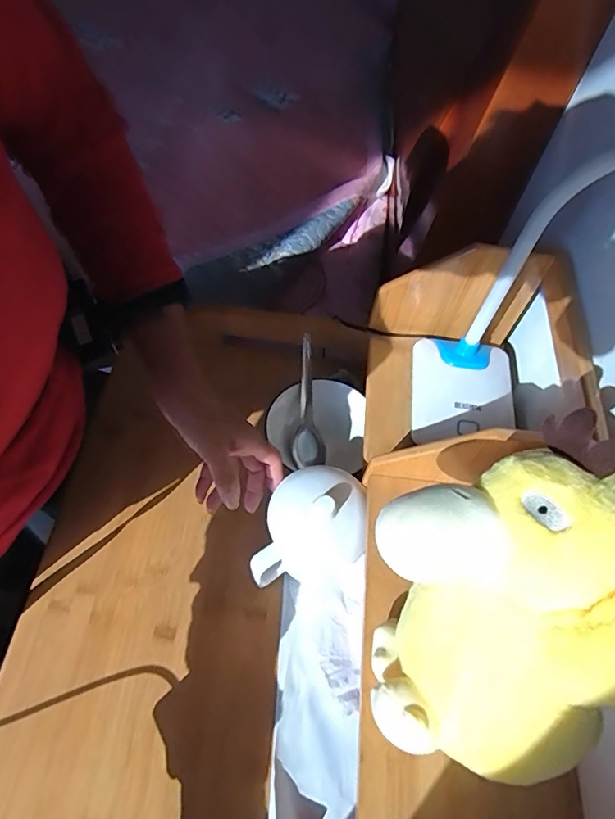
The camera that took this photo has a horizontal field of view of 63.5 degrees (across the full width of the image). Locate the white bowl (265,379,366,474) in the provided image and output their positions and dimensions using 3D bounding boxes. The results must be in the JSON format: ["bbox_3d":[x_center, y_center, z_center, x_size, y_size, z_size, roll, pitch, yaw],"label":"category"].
[{"bbox_3d":[0.011,0.018,0.578,0.114,0.026,0.101,8,100,-1],"label":"white bowl"}]

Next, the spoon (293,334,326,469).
[{"bbox_3d":[0.000,-0.008,0.569,0.036,0.026,0.151,-2,104,-2],"label":"spoon"}]

